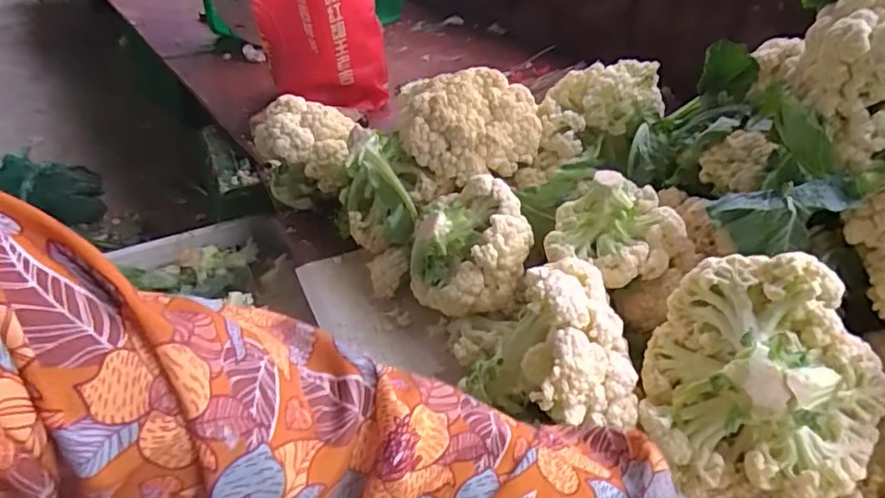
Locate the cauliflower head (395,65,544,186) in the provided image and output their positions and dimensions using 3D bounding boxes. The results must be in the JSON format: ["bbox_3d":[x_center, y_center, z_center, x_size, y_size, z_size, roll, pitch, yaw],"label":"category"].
[{"bbox_3d":[0.035,-0.165,0.785,0.183,0.094,0.135,-2,35,-3],"label":"cauliflower head"}]

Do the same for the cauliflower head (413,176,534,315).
[{"bbox_3d":[0.032,-0.001,0.692,0.138,0.116,0.120,-1,35,0],"label":"cauliflower head"}]

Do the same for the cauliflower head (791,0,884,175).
[{"bbox_3d":[0.407,-0.176,0.576,0.108,0.139,0.116,19,39,26],"label":"cauliflower head"}]

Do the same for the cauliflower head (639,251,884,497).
[{"bbox_3d":[0.266,0.105,0.512,0.170,0.202,0.117,10,-1,43],"label":"cauliflower head"}]

